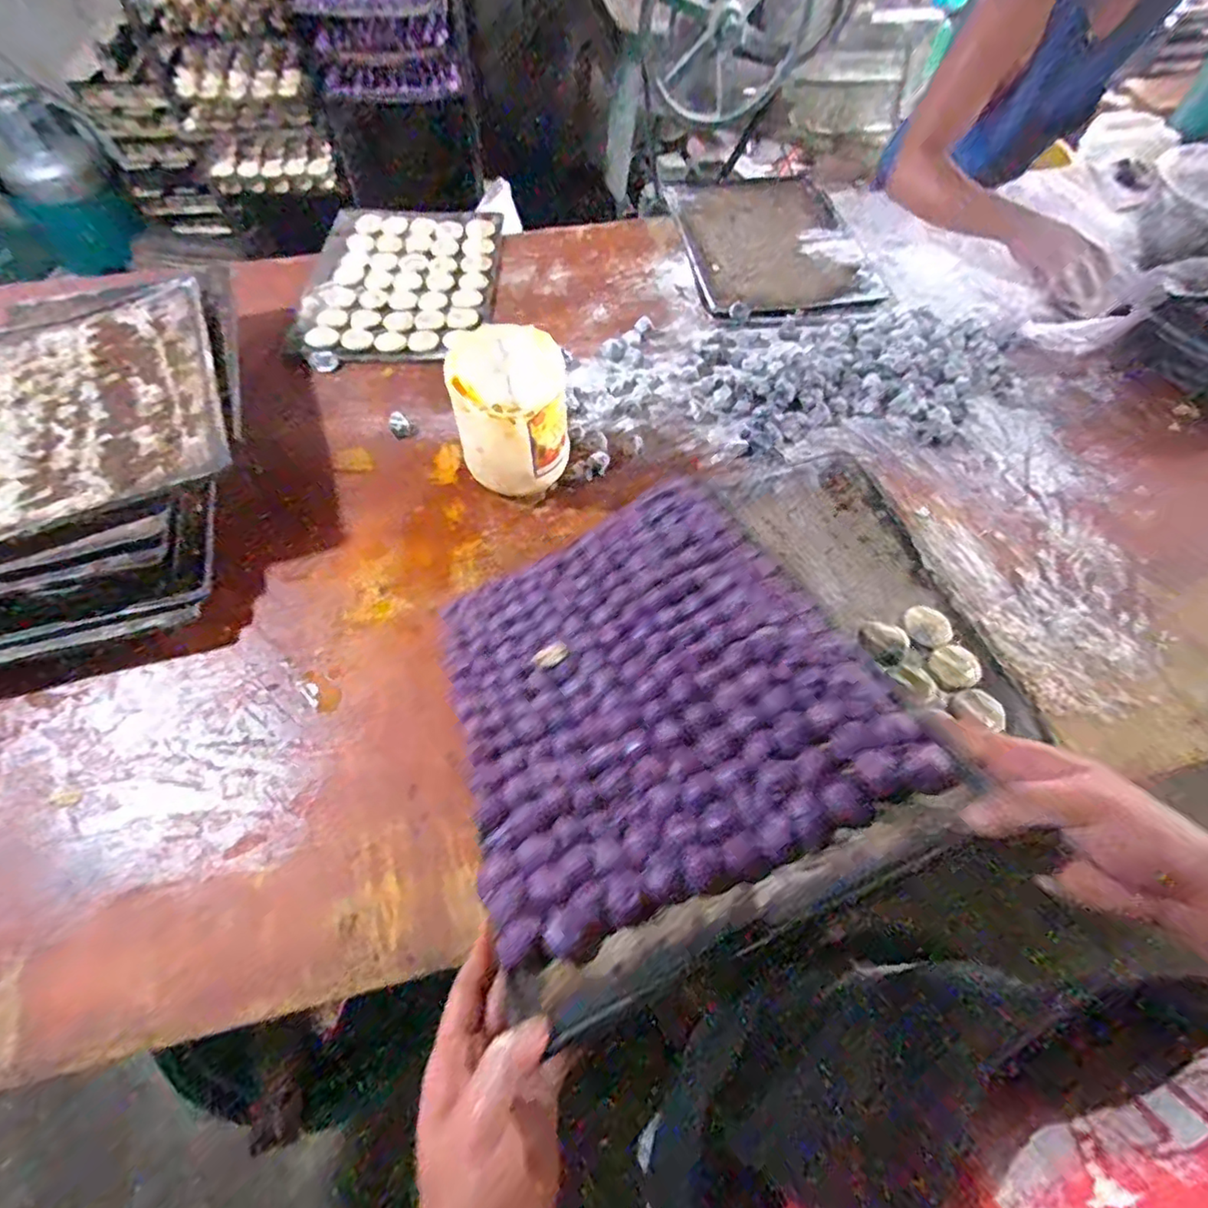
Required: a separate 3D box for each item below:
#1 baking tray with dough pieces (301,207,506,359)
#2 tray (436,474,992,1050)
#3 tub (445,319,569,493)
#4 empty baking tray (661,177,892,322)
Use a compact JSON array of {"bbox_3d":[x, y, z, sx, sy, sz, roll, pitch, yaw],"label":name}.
[{"bbox_3d":[-0.364,-0.595,1.073,0.335,0.032,0.440,1,55,0],"label":"baking tray with dough pieces"},{"bbox_3d":[0.029,0.065,0.507,0.315,0.049,0.427,-27,43,-1],"label":"tray"},{"bbox_3d":[-0.119,-0.251,0.788,0.135,0.171,0.163,-4,55,-3],"label":"tub"},{"bbox_3d":[0.317,-0.713,1.150,0.334,0.041,0.488,-7,56,-5],"label":"empty baking tray"}]

